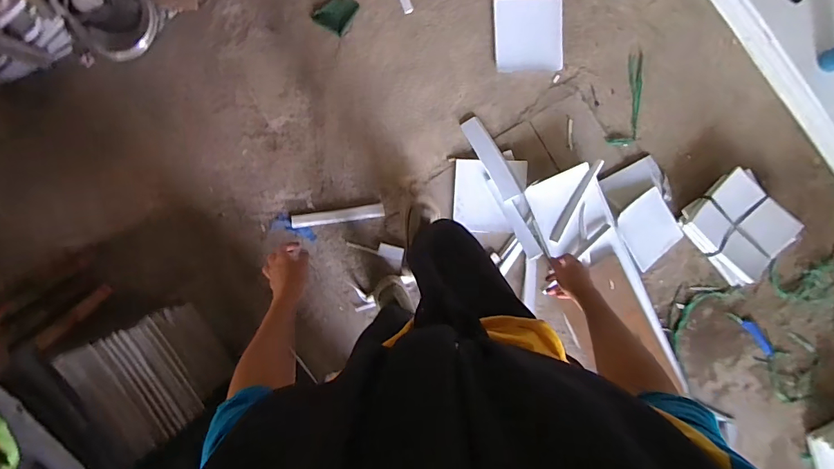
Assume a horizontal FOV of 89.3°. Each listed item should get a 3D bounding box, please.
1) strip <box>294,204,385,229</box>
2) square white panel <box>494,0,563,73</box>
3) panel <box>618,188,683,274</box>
[{"bbox_3d":[-0.245,-0.057,1.309,0.282,0.017,0.042,-8,92,-4],"label":"strip"},{"bbox_3d":[0.360,-0.638,1.347,0.213,0.033,0.228,-3,91,-4],"label":"square white panel"},{"bbox_3d":[0.747,-0.016,1.355,0.205,0.016,0.197,-38,98,-12],"label":"panel"}]

